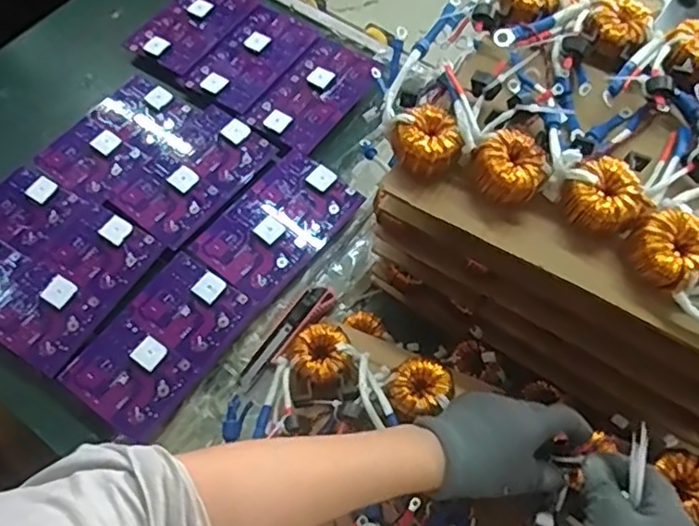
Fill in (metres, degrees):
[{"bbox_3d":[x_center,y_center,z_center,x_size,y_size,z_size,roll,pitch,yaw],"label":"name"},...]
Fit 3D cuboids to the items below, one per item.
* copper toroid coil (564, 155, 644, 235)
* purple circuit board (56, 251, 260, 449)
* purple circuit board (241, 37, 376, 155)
[{"bbox_3d":[0.211,-0.050,0.511,0.060,0.040,0.058,30,66,15],"label":"copper toroid coil"},{"bbox_3d":[-0.216,0.087,0.699,0.127,0.011,0.198,32,67,16],"label":"purple circuit board"},{"bbox_3d":[-0.049,-0.247,0.878,0.121,0.010,0.197,32,67,16],"label":"purple circuit board"}]

